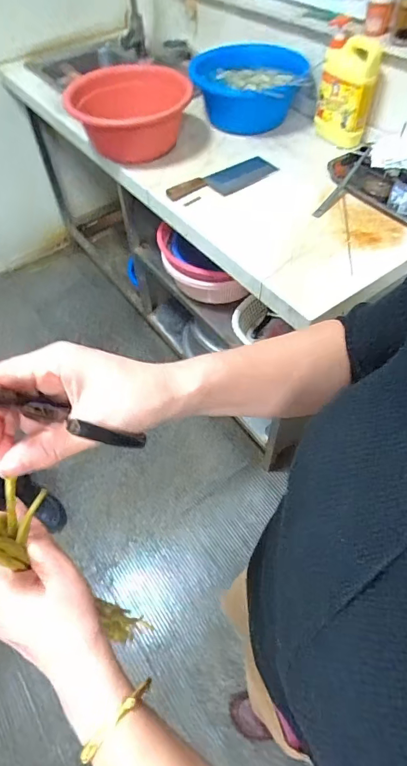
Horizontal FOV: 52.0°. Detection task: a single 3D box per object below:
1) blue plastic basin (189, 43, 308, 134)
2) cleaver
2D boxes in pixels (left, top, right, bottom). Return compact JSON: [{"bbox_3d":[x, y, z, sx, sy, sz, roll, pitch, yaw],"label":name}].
[{"bbox_3d":[0.137,-0.823,1.174,0.285,0.141,0.291,-1,55,2],"label":"blue plastic basin"},{"bbox_3d":[0.051,-0.503,1.037,0.296,0.034,0.086,-31,59,-18],"label":"cleaver"}]

